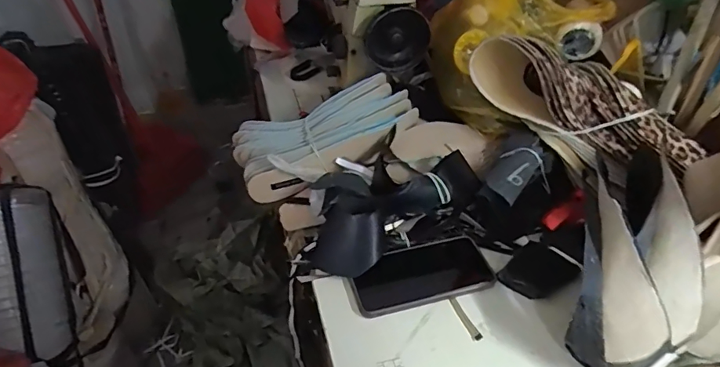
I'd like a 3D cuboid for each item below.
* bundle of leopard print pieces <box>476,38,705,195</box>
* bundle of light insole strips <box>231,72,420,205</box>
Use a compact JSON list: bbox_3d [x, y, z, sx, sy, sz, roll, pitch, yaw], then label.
[{"bbox_3d":[0.264,-0.105,0.598,0.258,0.101,0.089,35,54,14],"label":"bundle of leopard print pieces"},{"bbox_3d":[-0.050,-0.071,0.695,0.265,0.092,0.131,-14,40,-13],"label":"bundle of light insole strips"}]

